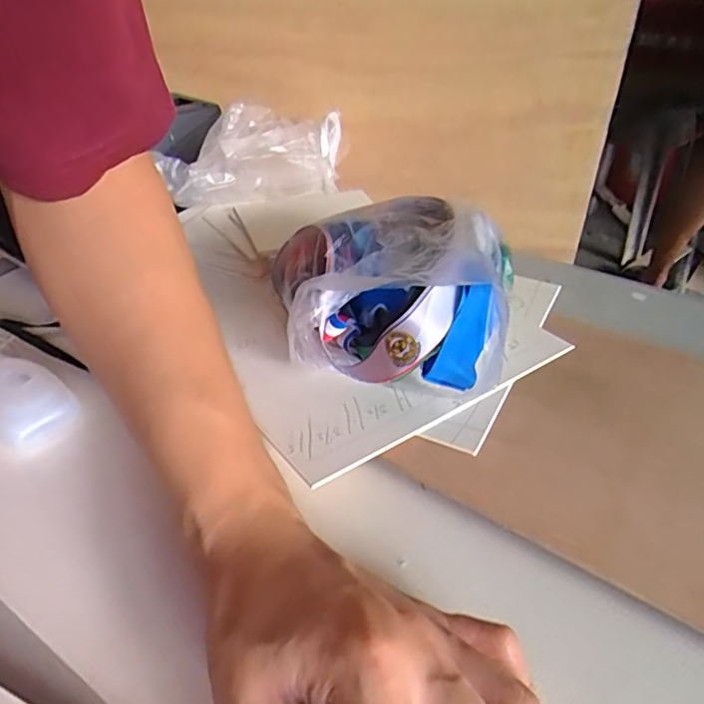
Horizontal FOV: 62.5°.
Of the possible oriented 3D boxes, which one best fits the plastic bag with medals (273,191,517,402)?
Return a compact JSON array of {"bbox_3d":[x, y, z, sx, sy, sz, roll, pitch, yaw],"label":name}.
[{"bbox_3d":[0.017,-0.030,0.334,0.121,0.095,0.118,-4,38,-3],"label":"plastic bag with medals"}]

